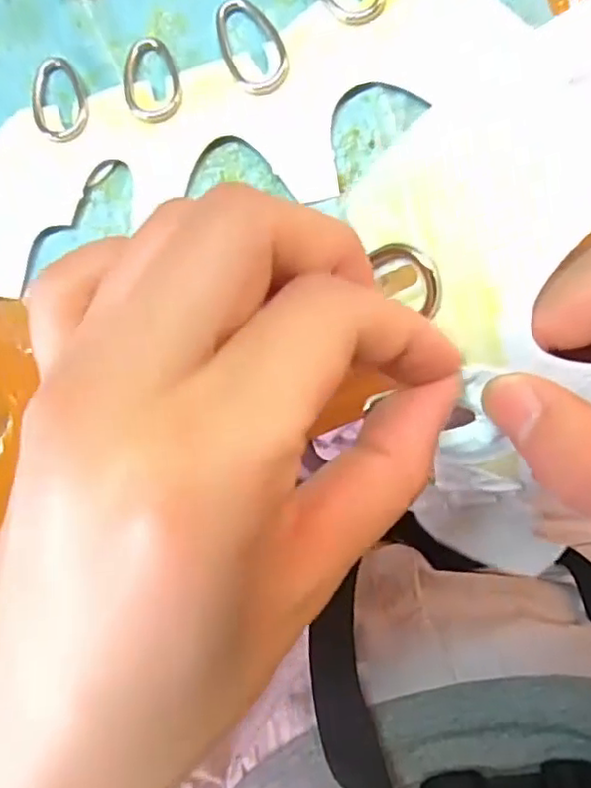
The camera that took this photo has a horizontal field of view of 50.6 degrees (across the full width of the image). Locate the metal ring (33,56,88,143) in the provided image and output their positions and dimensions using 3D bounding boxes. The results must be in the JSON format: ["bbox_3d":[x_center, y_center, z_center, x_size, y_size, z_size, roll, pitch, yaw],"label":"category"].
[{"bbox_3d":[-0.083,-0.103,0.218,0.019,0.004,0.029,-12,93,5],"label":"metal ring"}]

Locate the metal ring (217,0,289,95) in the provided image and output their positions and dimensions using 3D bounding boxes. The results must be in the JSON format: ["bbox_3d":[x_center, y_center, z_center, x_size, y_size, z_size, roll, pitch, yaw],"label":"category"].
[{"bbox_3d":[-0.015,-0.117,0.210,0.019,0.004,0.034,-23,92,5],"label":"metal ring"}]

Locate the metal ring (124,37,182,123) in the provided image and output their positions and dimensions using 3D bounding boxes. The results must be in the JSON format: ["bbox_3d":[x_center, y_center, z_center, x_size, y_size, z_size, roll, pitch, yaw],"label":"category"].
[{"bbox_3d":[-0.049,-0.107,0.213,0.019,0.004,0.029,-2,94,4],"label":"metal ring"}]

